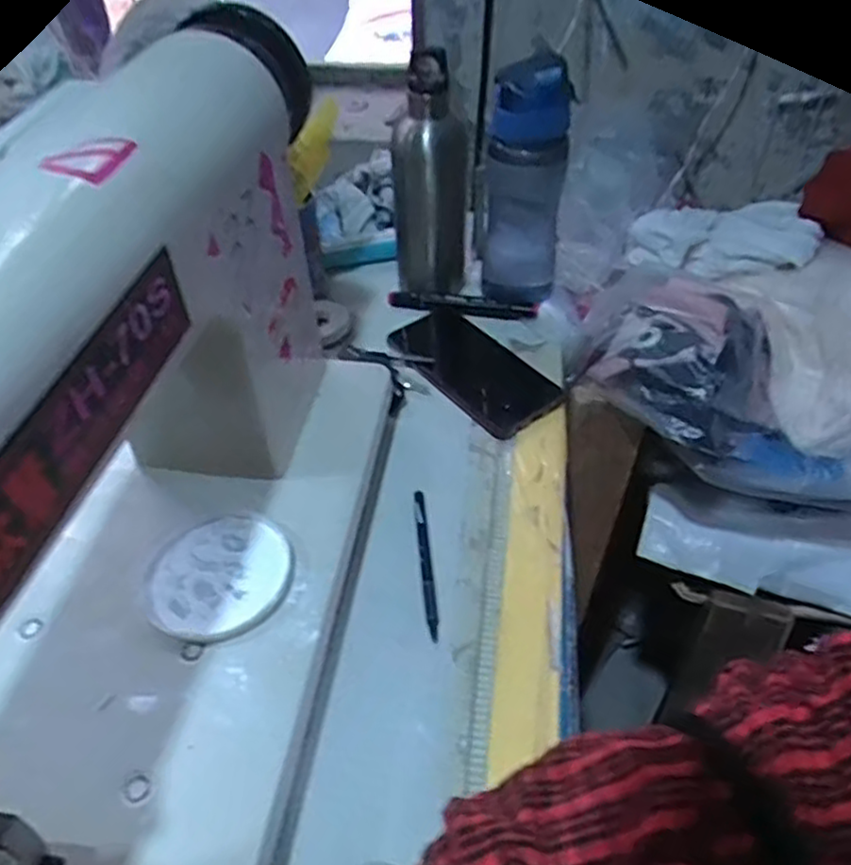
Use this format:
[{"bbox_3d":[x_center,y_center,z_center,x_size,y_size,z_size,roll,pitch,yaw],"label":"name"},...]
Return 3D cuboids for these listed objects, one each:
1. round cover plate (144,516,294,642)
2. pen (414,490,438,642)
[{"bbox_3d":[-0.126,0.087,0.443,0.085,0.006,0.082,0,46,0],"label":"round cover plate"},{"bbox_3d":[0.000,0.090,0.512,0.008,0.007,0.119,-4,46,-3],"label":"pen"}]

